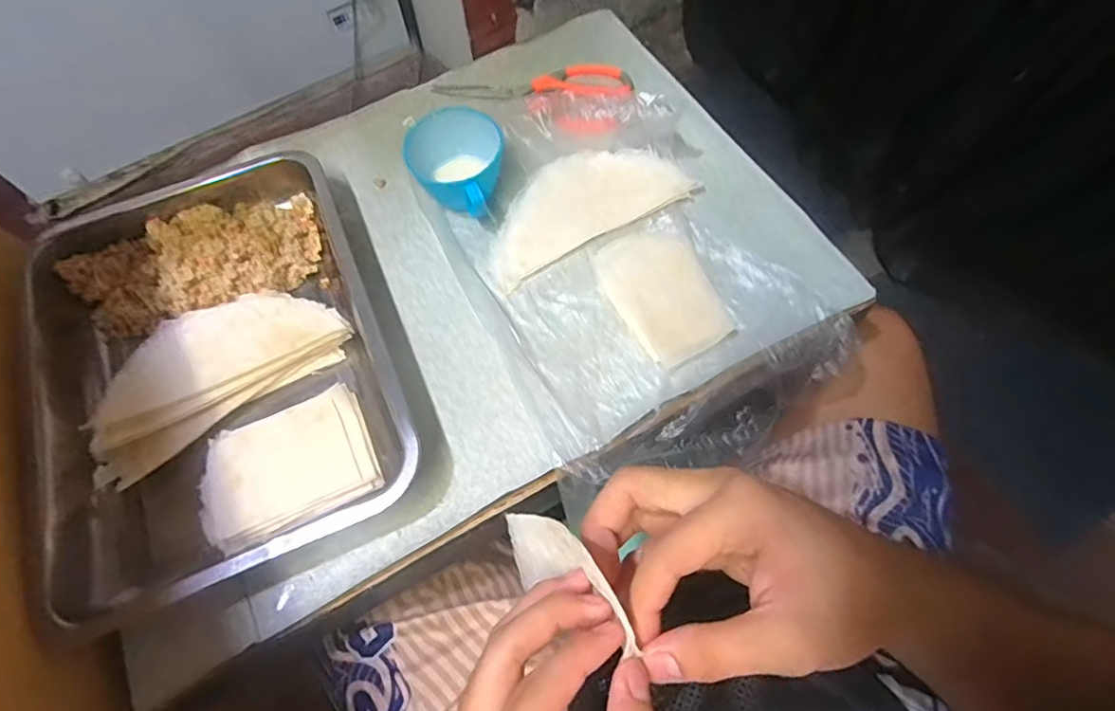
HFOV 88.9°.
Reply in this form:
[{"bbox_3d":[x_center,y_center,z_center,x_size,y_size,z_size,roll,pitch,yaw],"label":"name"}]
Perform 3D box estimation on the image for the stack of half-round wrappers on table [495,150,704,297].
[{"bbox_3d":[0.020,-0.143,0.523,0.197,0.011,0.091,-28,67,-11],"label":"stack of half-round wrappers on table"}]

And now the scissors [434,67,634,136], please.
[{"bbox_3d":[-0.024,-0.279,0.591,0.201,0.011,0.039,-6,65,-1],"label":"scissors"}]

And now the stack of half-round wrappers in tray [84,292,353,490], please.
[{"bbox_3d":[-0.278,0.007,0.456,0.201,0.028,0.099,-35,68,-13],"label":"stack of half-round wrappers in tray"}]

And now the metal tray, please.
[{"bbox_3d":[-0.275,-0.001,0.458,0.256,0.055,0.353,-23,66,-9],"label":"metal tray"}]

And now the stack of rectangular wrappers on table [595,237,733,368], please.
[{"bbox_3d":[0.090,-0.054,0.482,0.086,0.006,0.124,-22,66,-8],"label":"stack of rectangular wrappers on table"}]

